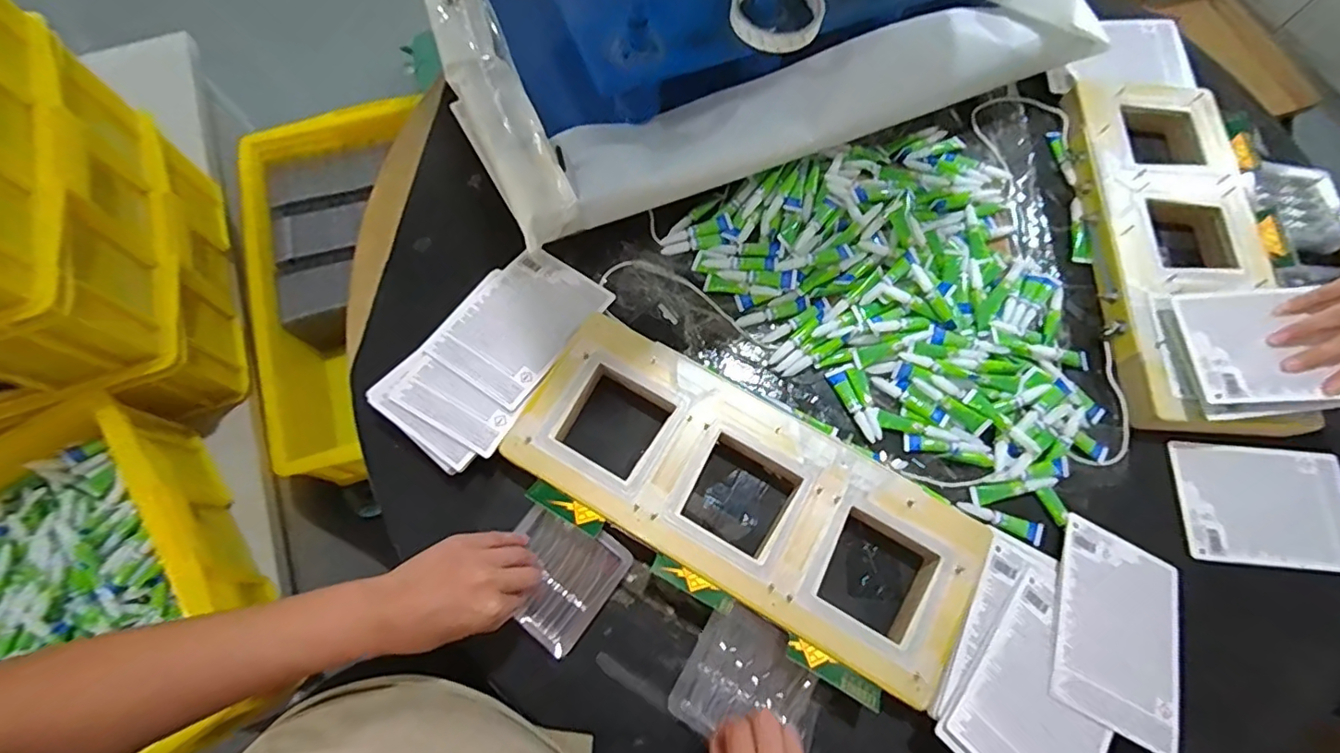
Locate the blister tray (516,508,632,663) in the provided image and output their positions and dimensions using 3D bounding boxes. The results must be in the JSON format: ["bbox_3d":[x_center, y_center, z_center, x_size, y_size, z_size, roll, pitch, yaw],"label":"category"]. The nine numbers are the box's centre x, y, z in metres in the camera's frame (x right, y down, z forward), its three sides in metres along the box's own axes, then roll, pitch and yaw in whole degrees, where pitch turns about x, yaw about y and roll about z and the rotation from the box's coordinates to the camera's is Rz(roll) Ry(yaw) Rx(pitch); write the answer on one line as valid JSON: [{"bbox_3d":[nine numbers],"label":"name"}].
[{"bbox_3d":[-0.101,0.175,0.511,0.100,0.021,0.102,36,73,10],"label":"blister tray"}]

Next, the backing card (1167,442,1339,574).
[{"bbox_3d":[0.594,0.129,0.566,0.170,0.005,0.117,4,69,1],"label":"backing card"}]

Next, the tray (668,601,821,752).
[{"bbox_3d":[0.067,0.263,0.479,0.108,0.025,0.100,31,72,8],"label":"tray"}]

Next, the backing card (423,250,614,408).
[{"bbox_3d":[-0.151,-0.057,0.586,0.114,0.008,0.166,32,64,12],"label":"backing card"}]

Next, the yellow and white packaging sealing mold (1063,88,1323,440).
[{"bbox_3d":[0.563,-0.146,0.626,0.182,0.035,0.420,4,70,-1],"label":"yellow and white packaging sealing mold"}]

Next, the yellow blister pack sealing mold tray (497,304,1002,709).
[{"bbox_3d":[0.065,0.108,0.531,0.429,0.035,0.172,29,72,8],"label":"yellow blister pack sealing mold tray"}]

